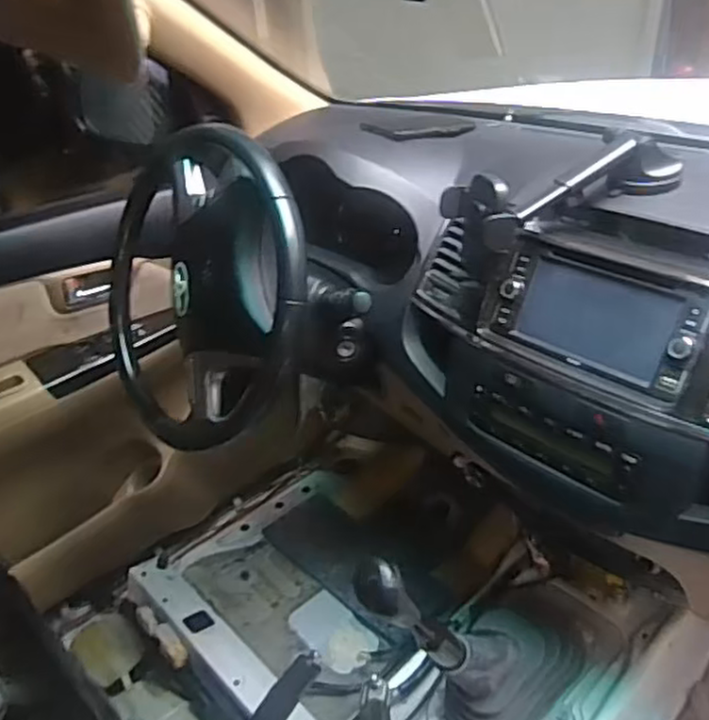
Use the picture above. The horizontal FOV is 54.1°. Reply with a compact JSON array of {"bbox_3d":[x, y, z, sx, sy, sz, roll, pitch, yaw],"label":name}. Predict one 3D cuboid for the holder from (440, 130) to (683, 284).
[{"bbox_3d":[0.207,-0.159,0.688,0.224,0.096,0.098,-14,35,-15],"label":"holder"}]

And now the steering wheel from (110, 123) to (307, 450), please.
[{"bbox_3d":[-0.164,-0.081,0.861,0.130,0.378,0.379,1,30,-48],"label":"steering wheel"}]

